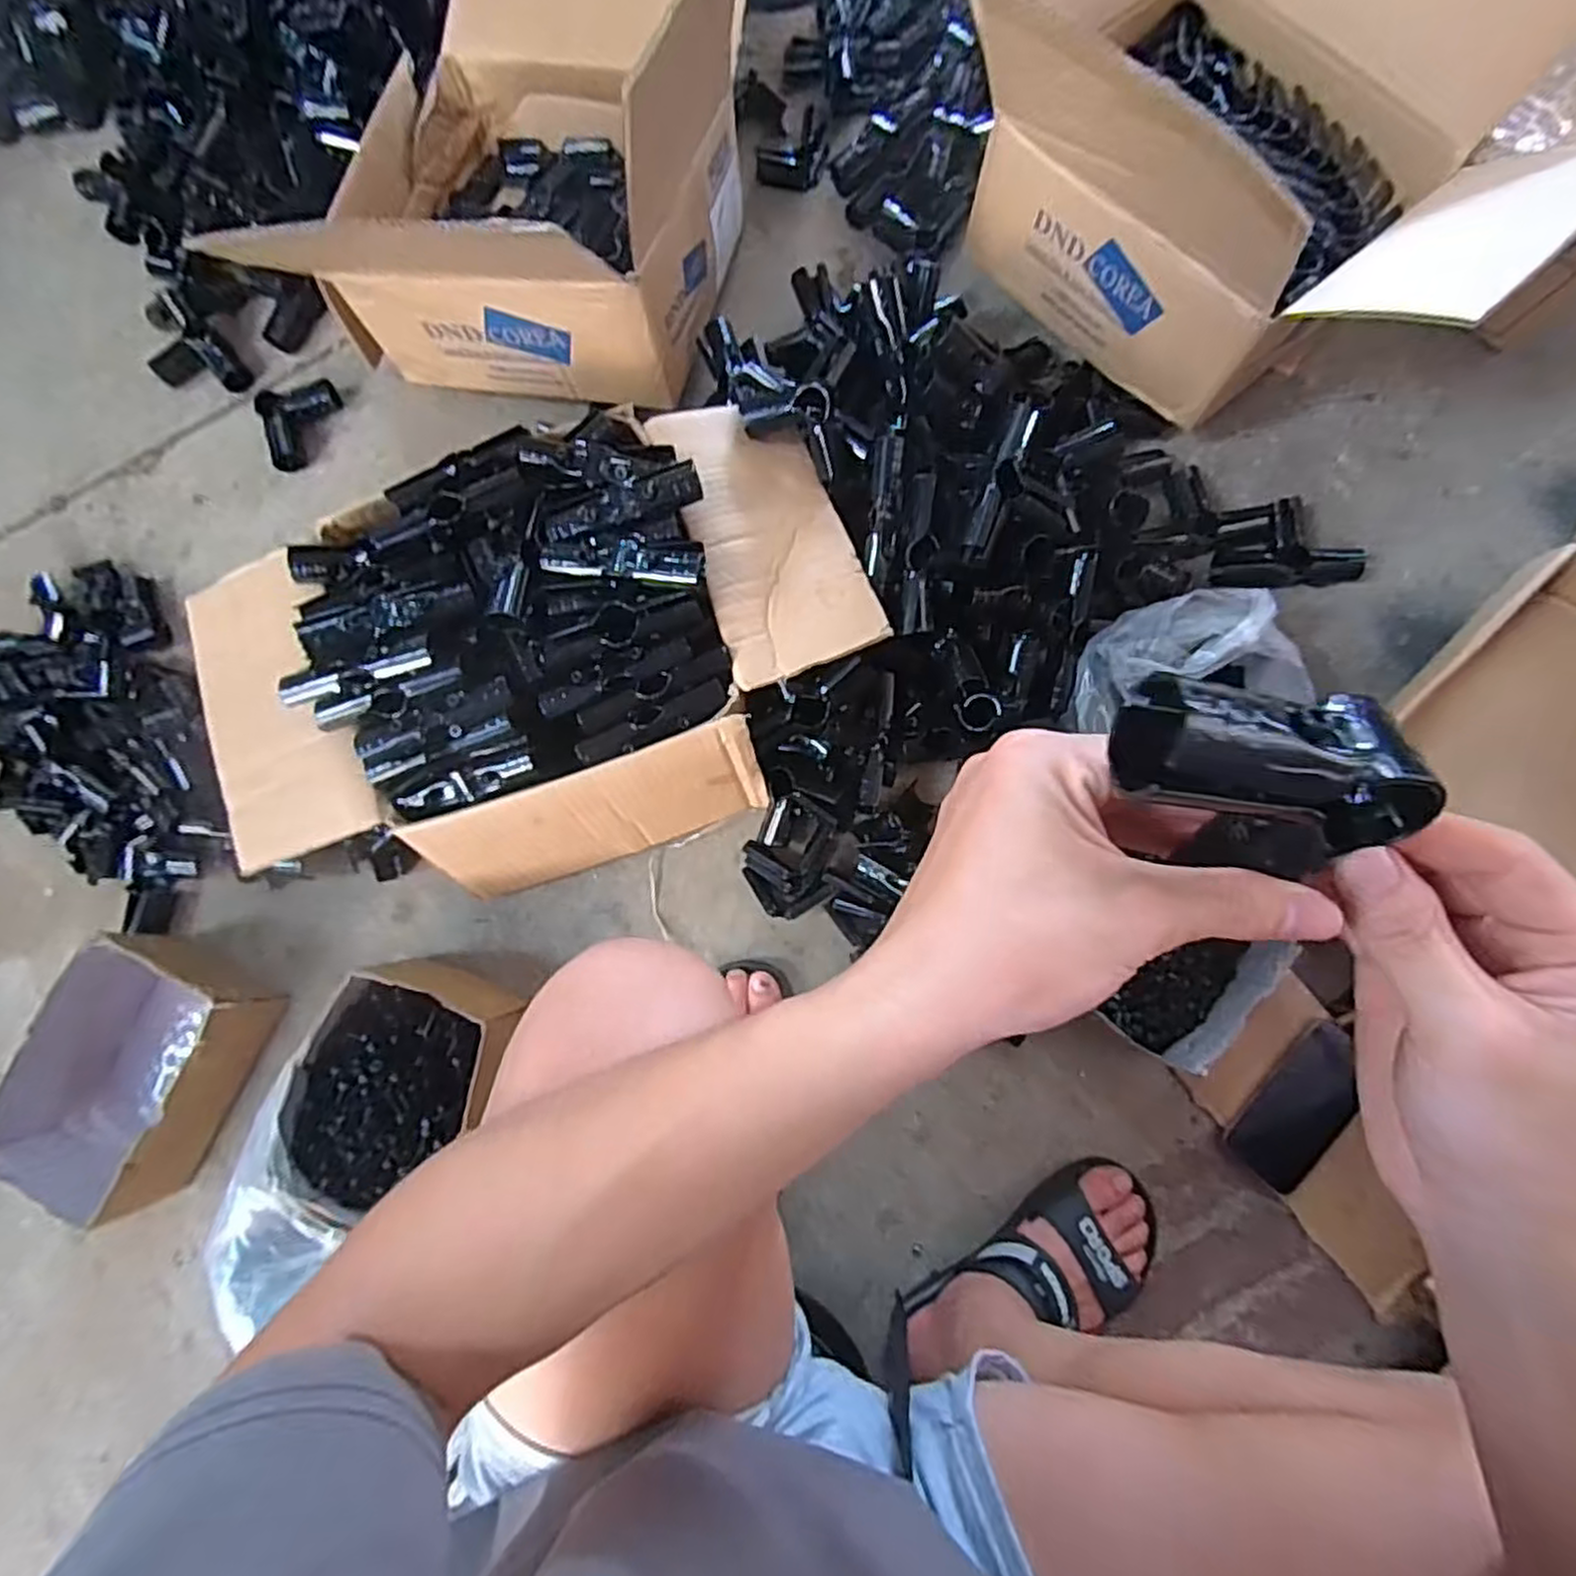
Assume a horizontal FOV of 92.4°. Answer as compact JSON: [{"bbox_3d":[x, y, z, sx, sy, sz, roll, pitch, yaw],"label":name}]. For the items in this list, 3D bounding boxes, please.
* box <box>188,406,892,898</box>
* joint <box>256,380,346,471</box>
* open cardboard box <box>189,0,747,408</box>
[{"bbox_3d":[-0.216,-0.114,0.675,0.553,0.183,0.341,-18,80,0],"label":"box"},{"bbox_3d":[-0.530,-0.393,0.820,0.083,0.029,0.088,-8,81,2],"label":"joint"},{"bbox_3d":[-0.244,-0.587,0.703,0.354,0.238,0.405,15,82,6],"label":"open cardboard box"}]

